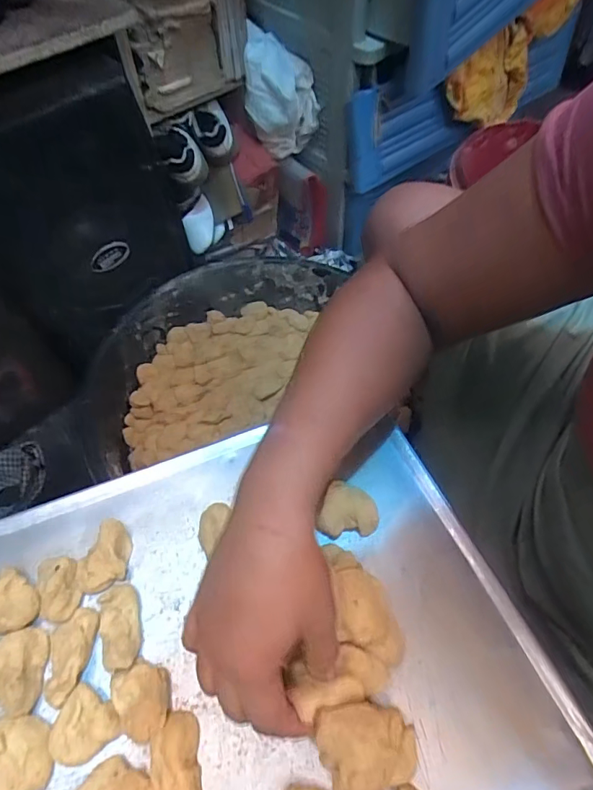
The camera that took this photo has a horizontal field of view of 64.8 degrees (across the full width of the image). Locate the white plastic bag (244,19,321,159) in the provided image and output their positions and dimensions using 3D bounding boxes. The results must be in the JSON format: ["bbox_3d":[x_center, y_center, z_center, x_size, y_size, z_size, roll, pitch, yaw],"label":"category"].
[{"bbox_3d":[-0.025,-0.537,0.837,0.122,0.189,0.059,-12,57,-5],"label":"white plastic bag"}]

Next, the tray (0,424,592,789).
[{"bbox_3d":[-0.071,0.183,0.309,0.446,0.047,0.325,-21,58,-11],"label":"tray"}]

